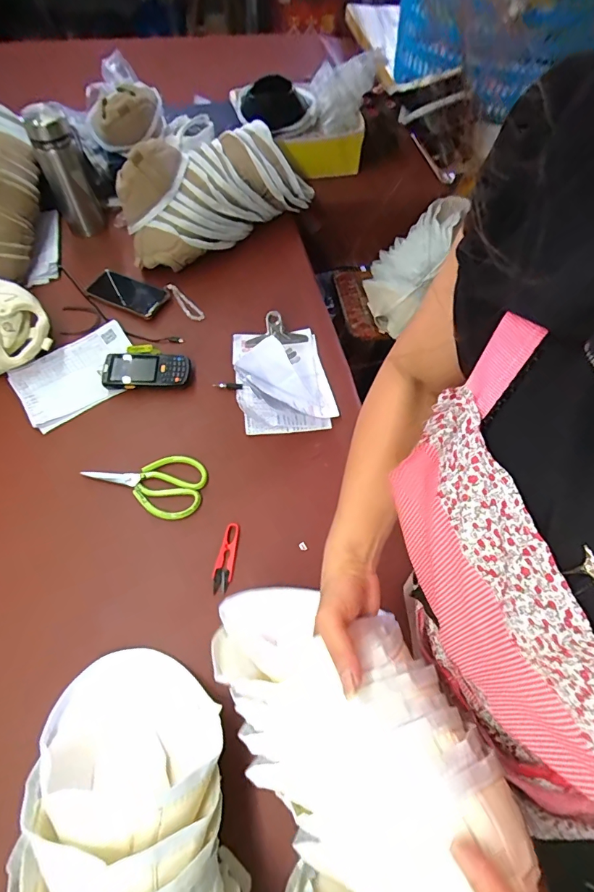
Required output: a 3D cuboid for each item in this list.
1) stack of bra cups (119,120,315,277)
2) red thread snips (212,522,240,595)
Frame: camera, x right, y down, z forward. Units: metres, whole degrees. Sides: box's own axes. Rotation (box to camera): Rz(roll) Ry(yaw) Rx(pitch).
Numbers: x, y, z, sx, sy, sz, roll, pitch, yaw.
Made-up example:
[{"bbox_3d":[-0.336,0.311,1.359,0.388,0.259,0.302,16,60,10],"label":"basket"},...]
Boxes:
[{"bbox_3d":[-0.154,-0.519,0.882,0.412,0.181,0.148,-28,66,-17],"label":"stack of bra cups"},{"bbox_3d":[-0.105,0.164,0.636,0.029,0.010,0.101,6,61,0],"label":"red thread snips"}]

